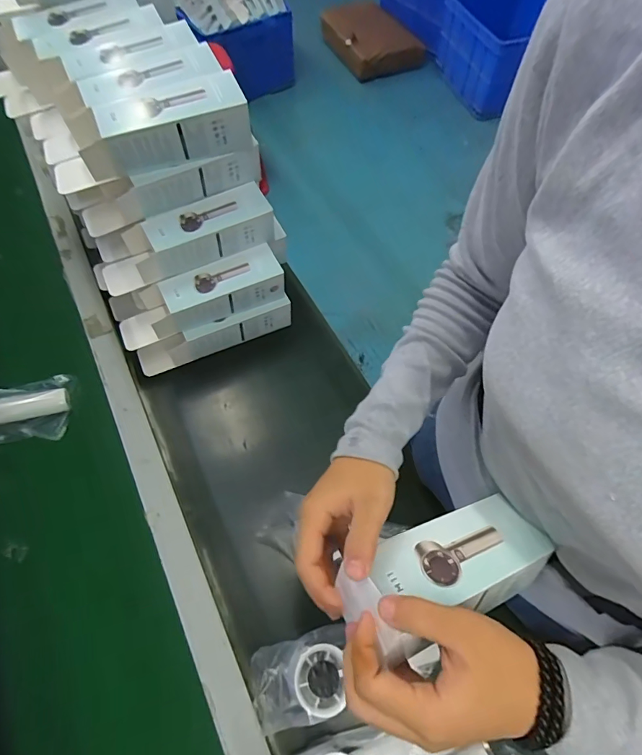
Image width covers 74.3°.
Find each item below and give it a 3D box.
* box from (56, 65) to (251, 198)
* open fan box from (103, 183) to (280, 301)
[{"bbox_3d":[-0.201,-0.279,0.489,0.232,0.064,0.067,-23,63,-11],"label":"box"},{"bbox_3d":[-0.178,-0.182,0.566,0.240,0.060,0.077,-24,63,-12],"label":"open fan box"}]

